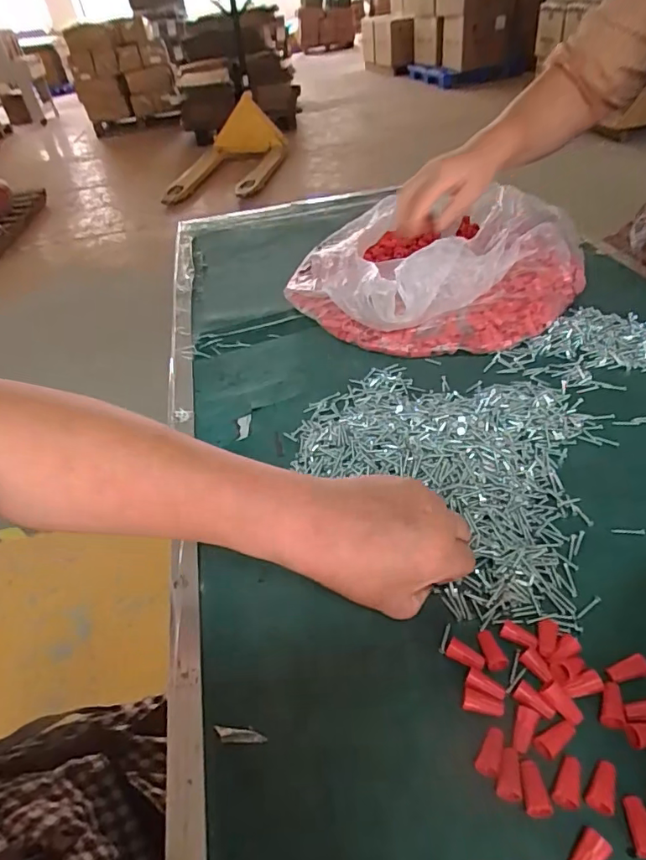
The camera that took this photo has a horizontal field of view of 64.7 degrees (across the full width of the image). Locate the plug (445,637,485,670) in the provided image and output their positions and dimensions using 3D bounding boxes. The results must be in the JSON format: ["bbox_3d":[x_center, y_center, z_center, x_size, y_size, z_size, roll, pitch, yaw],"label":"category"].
[{"bbox_3d":[0.086,0.137,0.310,0.023,0.006,0.011,23,50,30],"label":"plug"}]

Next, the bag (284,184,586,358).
[{"bbox_3d":[0.146,-0.217,0.631,0.341,0.092,0.317,-26,45,-20],"label":"bag"}]

